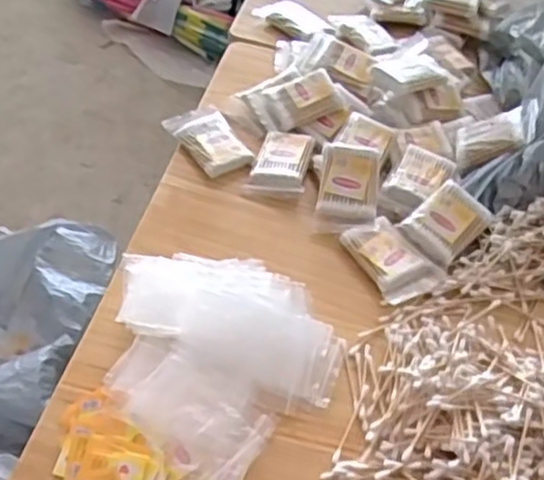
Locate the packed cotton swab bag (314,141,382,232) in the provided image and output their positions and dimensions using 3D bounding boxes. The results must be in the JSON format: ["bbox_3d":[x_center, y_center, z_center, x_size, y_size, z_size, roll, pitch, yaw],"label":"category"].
[{"bbox_3d":[0.071,-0.048,0.666,0.055,0.017,0.085,9,70,-1],"label":"packed cotton swab bag"}]

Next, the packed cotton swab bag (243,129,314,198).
[{"bbox_3d":[0.008,-0.071,0.700,0.053,0.023,0.075,11,50,4],"label":"packed cotton swab bag"}]

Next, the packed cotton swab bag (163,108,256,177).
[{"bbox_3d":[-0.061,-0.098,0.713,0.055,0.021,0.090,-30,58,-26],"label":"packed cotton swab bag"}]

